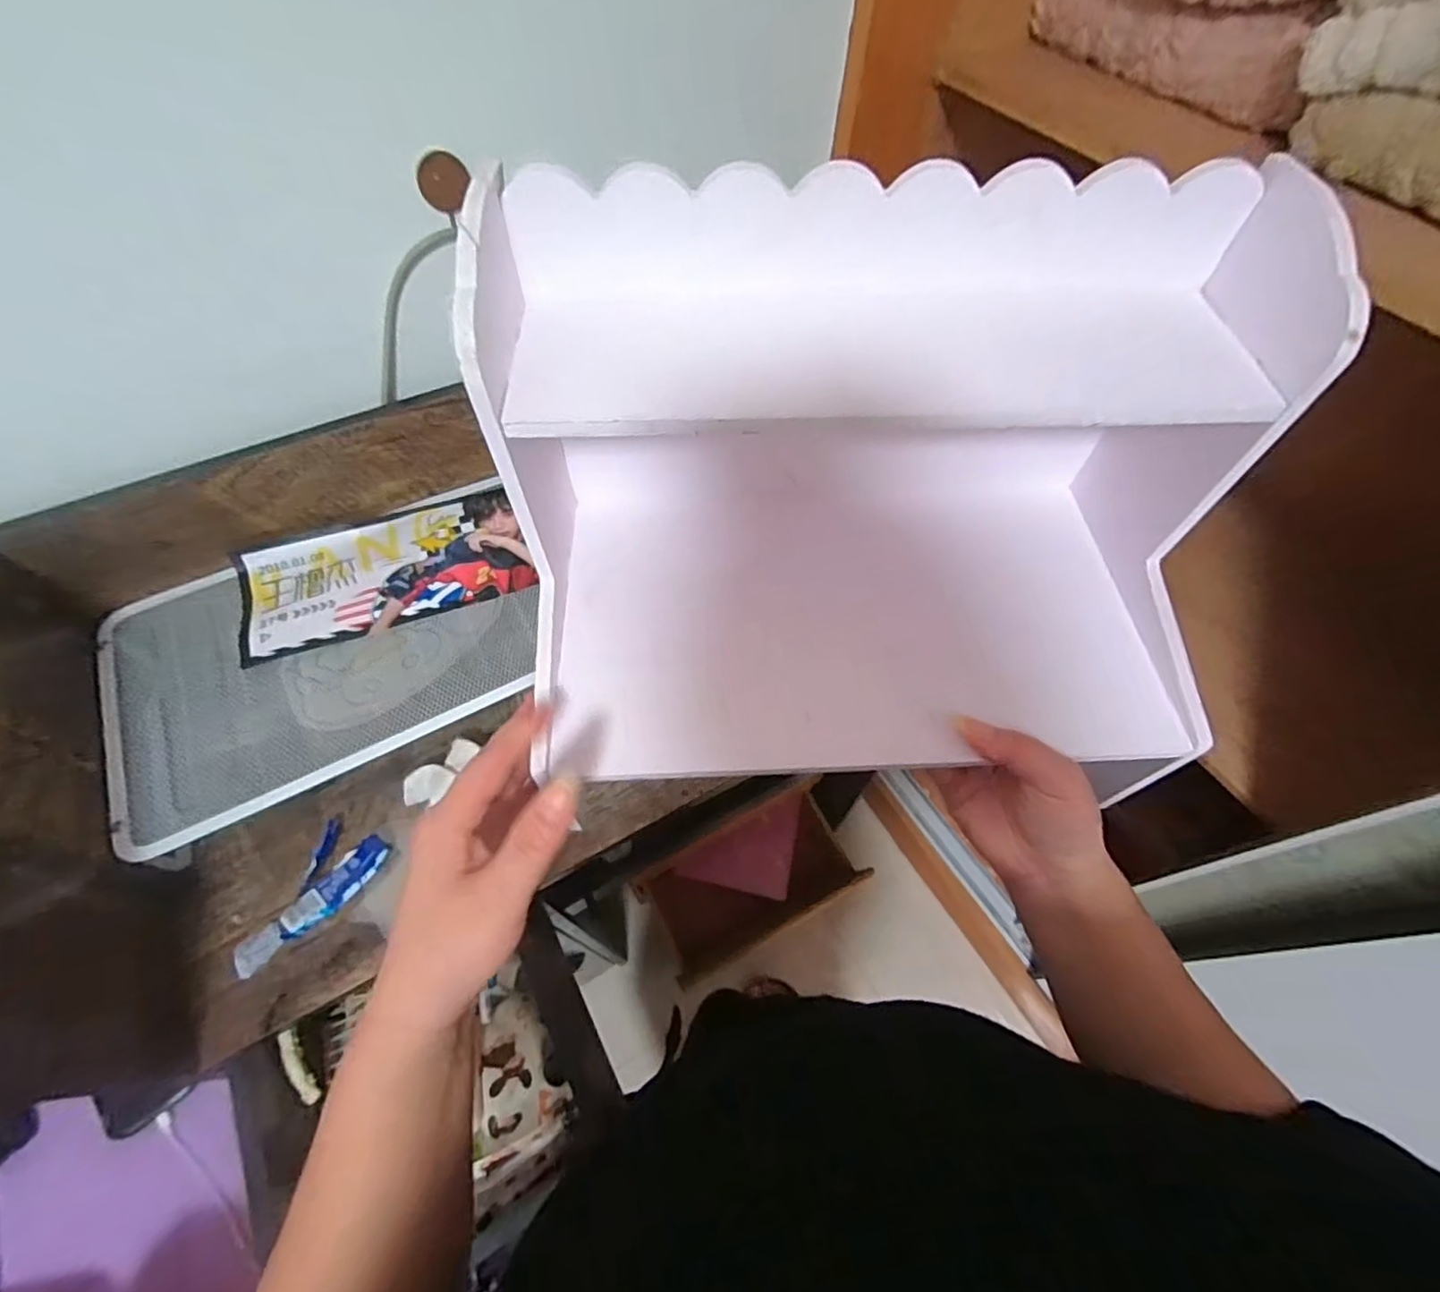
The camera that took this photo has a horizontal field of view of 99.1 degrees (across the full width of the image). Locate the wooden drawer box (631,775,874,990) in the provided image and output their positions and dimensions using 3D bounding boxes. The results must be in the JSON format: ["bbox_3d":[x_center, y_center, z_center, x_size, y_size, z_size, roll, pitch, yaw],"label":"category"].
[{"bbox_3d":[0.070,0.442,1.148,0.398,0.107,0.189,-24,63,-15],"label":"wooden drawer box"}]

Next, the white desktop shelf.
[{"bbox_3d":[0.080,-0.070,0.318,0.365,0.220,0.212,0,59,-2],"label":"white desktop shelf"}]

